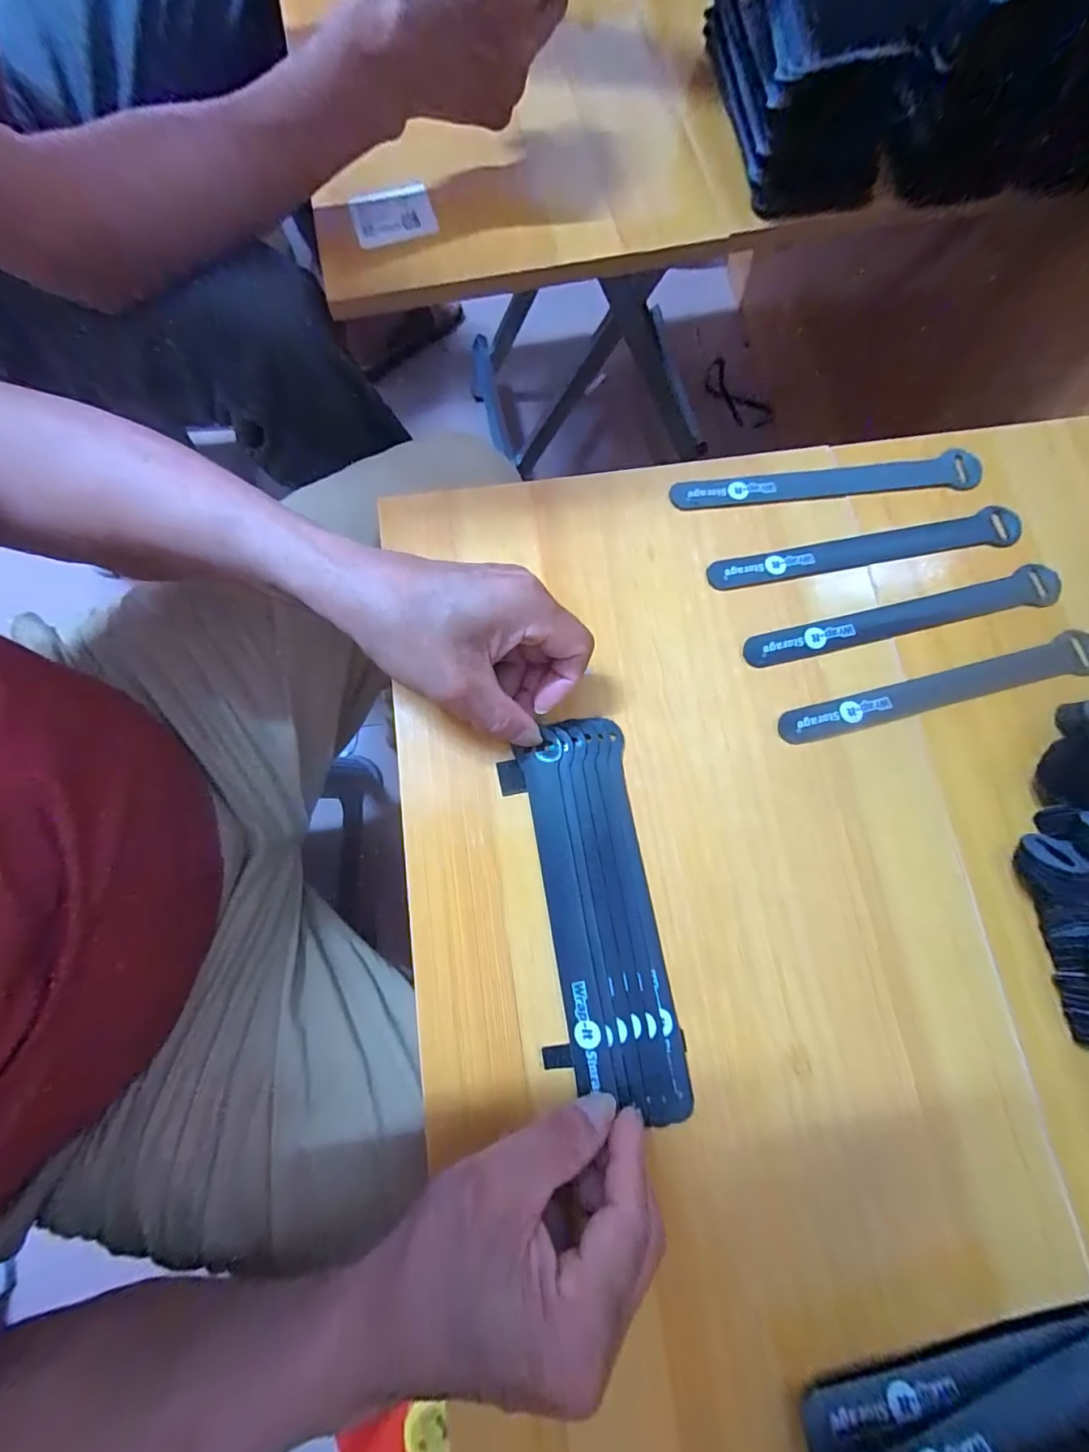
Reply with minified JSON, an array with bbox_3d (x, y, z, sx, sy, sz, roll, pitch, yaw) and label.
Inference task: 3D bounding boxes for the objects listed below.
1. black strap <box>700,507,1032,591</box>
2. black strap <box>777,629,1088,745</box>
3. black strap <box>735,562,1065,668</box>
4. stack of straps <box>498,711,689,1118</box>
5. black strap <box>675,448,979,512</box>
[{"bbox_3d":[0.200,-0.110,0.318,0.198,0.005,0.023,-9,76,-2],"label":"black strap"},{"bbox_3d":[0.233,-0.022,0.296,0.199,0.004,0.023,-15,77,-3],"label":"black strap"},{"bbox_3d":[0.219,-0.066,0.306,0.199,0.004,0.023,-13,76,-3],"label":"black strap"},{"bbox_3d":[0.025,0.096,0.267,0.067,0.010,0.195,-11,76,-2],"label":"stack of straps"},{"bbox_3d":[0.181,-0.155,0.327,0.198,0.005,0.023,-7,76,-1],"label":"black strap"}]

